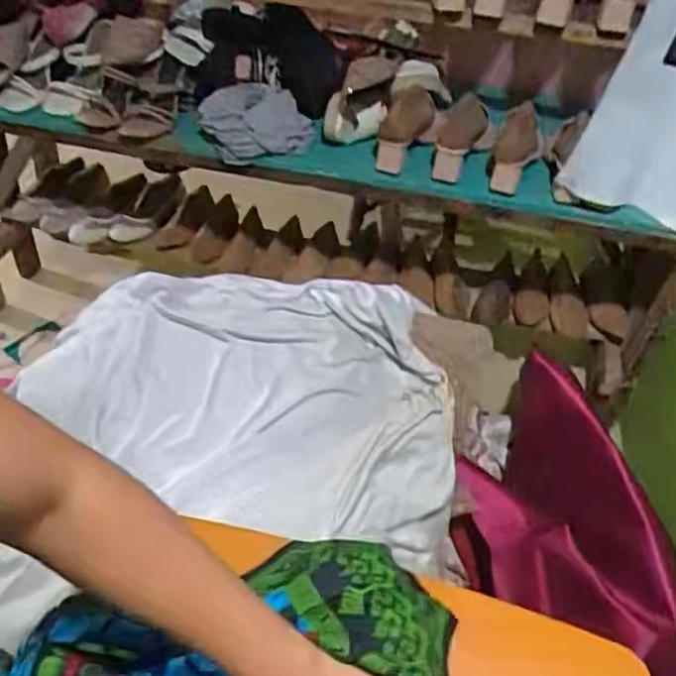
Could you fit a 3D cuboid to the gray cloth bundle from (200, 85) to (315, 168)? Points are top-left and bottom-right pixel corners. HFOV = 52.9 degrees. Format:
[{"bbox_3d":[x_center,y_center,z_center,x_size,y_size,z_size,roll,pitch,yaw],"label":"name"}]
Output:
[{"bbox_3d":[-0.148,-0.383,1.223,0.195,0.092,0.152,-5,47,-8],"label":"gray cloth bundle"}]

